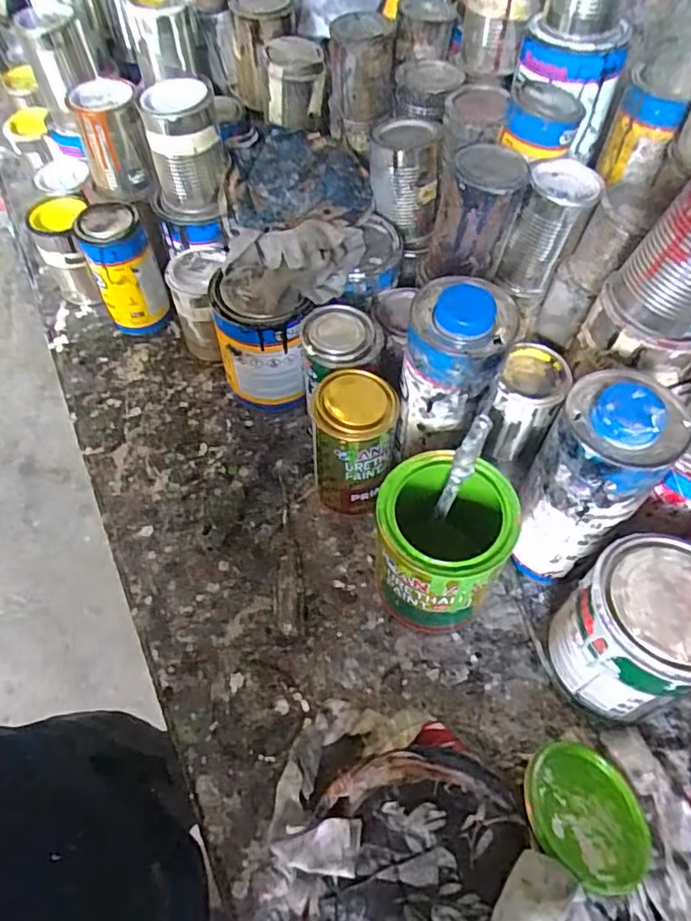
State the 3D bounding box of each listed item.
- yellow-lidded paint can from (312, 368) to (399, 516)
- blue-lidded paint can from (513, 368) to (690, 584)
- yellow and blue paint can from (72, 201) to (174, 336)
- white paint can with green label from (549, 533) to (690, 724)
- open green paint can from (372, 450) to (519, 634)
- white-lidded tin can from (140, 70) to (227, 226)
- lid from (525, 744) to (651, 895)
[{"bbox_3d":[0.008,-0.015,0.538,0.066,0.150,0.069,0,58,-1],"label":"yellow-lidded paint can"},{"bbox_3d":[0.189,0.018,0.474,0.078,0.184,0.079,0,58,-1],"label":"blue-lidded paint can"},{"bbox_3d":[-0.244,-0.206,0.663,0.068,0.132,0.068,0,58,-1],"label":"yellow and blue paint can"},{"bbox_3d":[0.219,0.132,0.457,0.102,0.133,0.100,0,58,-1],"label":"white paint can with green label"},{"bbox_3d":[0.074,0.073,0.492,0.100,0.133,0.100,0,58,-1],"label":"open green paint can"},{"bbox_3d":[-0.164,-0.314,0.601,0.078,0.109,0.088,-7,58,-5],"label":"white-lidded tin can"},{"bbox_3d":[0.170,0.249,0.421,0.089,0.011,0.091,15,42,-14],"label":"lid"}]

